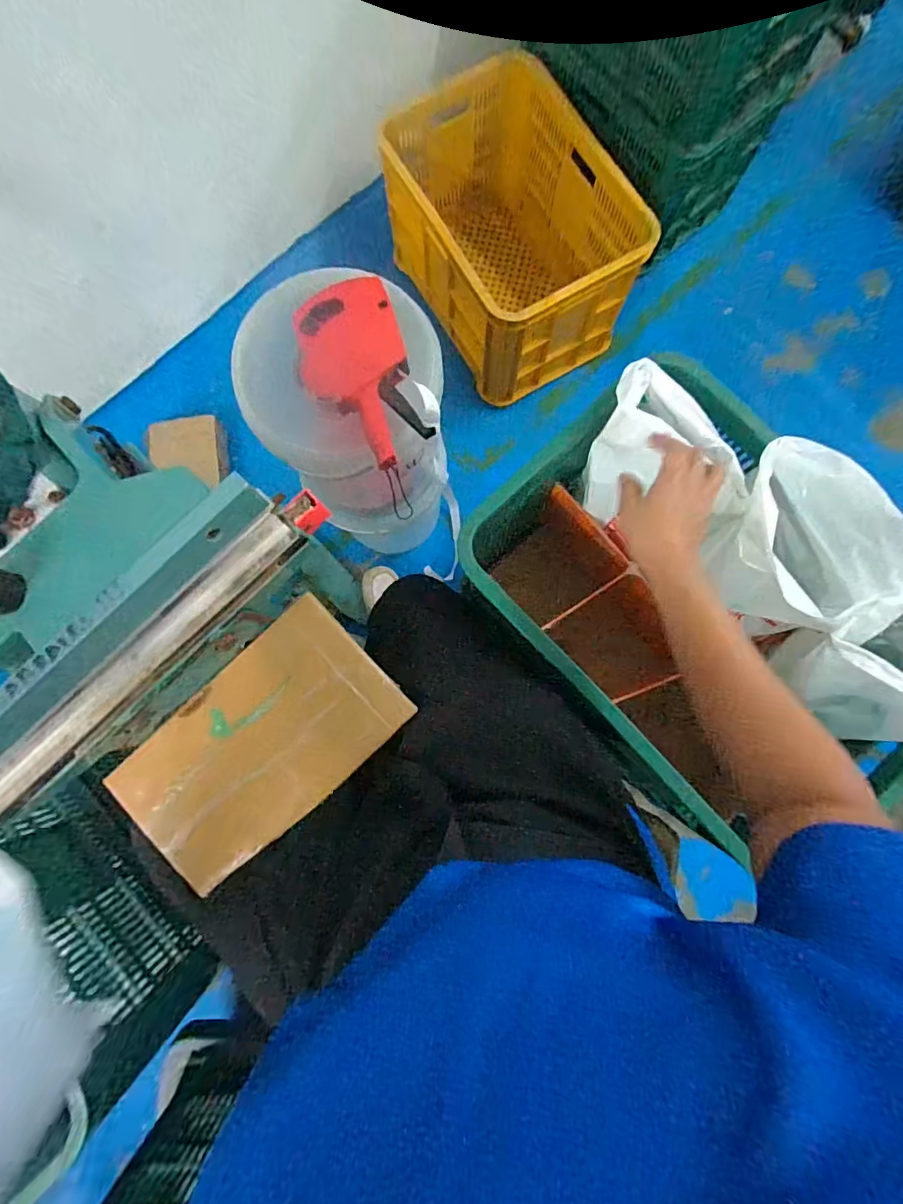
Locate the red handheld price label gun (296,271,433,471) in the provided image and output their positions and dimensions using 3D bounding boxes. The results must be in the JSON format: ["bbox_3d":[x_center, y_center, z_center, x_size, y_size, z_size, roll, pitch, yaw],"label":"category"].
[{"bbox_3d":[-0.110,-0.270,0.606,0.127,0.044,0.221,-19,81,-3],"label":"red handheld price label gun"}]

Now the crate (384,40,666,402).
[{"bbox_3d":[0.117,-0.786,1.113,0.373,0.299,0.551,-28,82,-4],"label":"crate"}]

